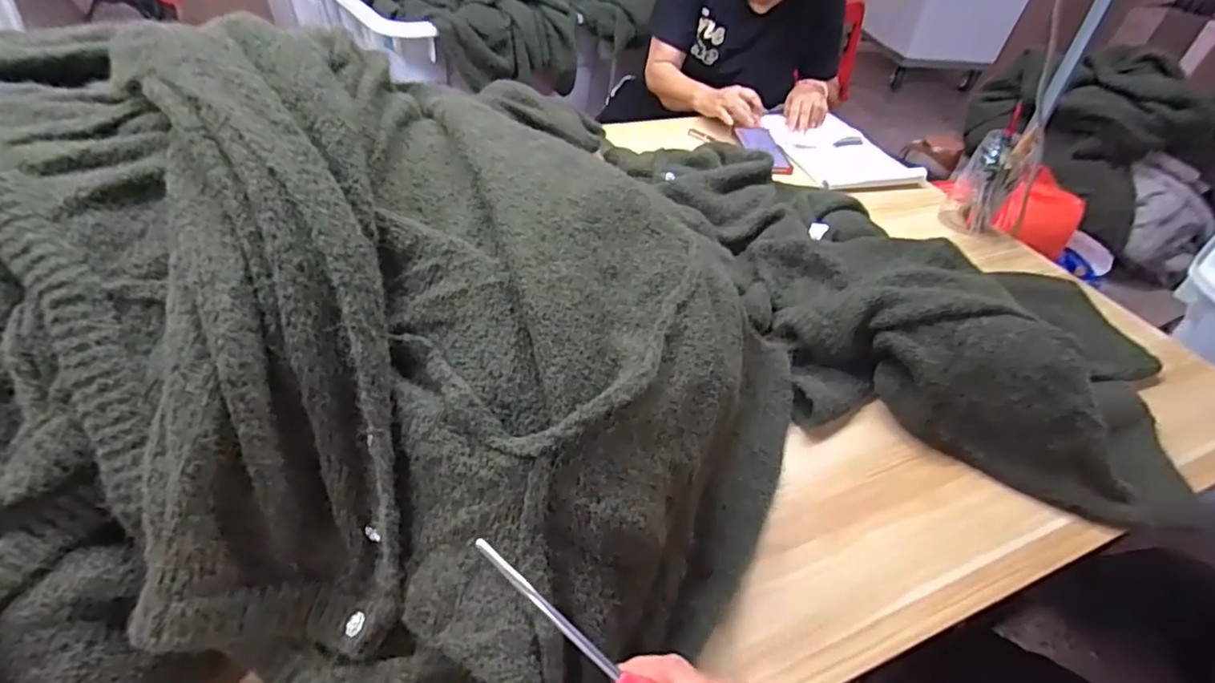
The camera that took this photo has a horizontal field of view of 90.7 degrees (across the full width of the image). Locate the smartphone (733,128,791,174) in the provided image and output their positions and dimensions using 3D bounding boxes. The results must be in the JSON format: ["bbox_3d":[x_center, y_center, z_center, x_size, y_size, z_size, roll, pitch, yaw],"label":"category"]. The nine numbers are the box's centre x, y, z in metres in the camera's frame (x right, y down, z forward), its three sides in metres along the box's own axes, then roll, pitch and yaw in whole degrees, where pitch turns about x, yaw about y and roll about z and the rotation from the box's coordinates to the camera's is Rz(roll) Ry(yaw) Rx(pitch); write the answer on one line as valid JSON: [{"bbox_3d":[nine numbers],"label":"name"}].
[{"bbox_3d":[0.295,-0.358,1.127,0.068,0.010,0.144,-7,51,-9],"label":"smartphone"}]

